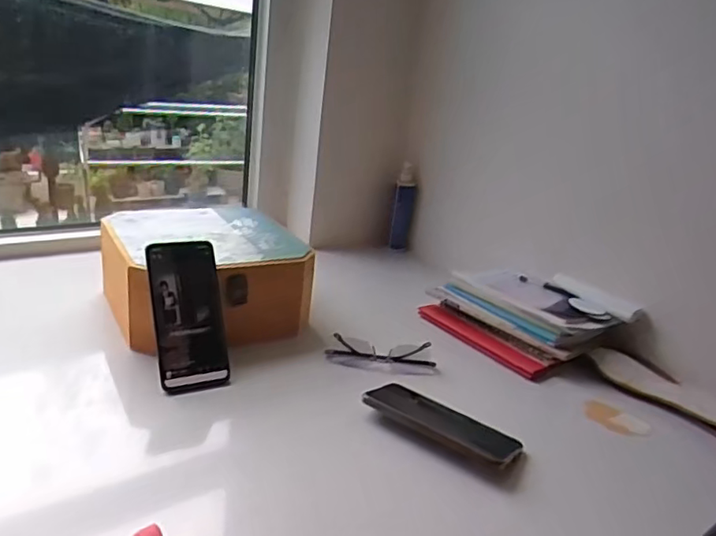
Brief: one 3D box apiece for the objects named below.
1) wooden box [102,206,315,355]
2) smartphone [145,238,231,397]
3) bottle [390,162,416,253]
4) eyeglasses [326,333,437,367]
[{"bbox_3d":[-0.211,0.001,0.818,0.235,0.109,0.255,-9,27,-33],"label":"wooden box"},{"bbox_3d":[-0.191,0.053,0.665,0.077,0.166,0.013,-6,-7,-28],"label":"smartphone"},{"bbox_3d":[0.093,-0.119,1.202,0.040,0.179,0.031,9,22,5],"label":"bottle"},{"bbox_3d":[0.030,0.108,0.763,0.137,0.023,0.039,7,22,1],"label":"eyeglasses"}]

